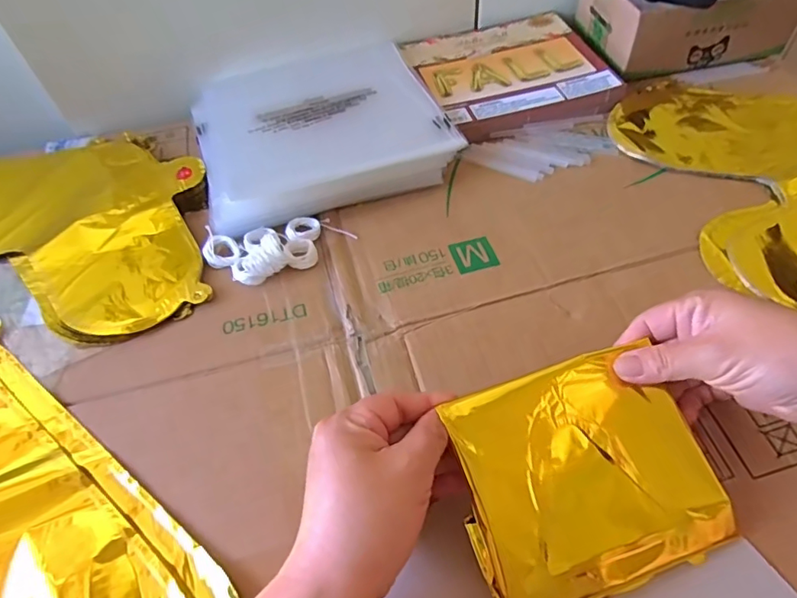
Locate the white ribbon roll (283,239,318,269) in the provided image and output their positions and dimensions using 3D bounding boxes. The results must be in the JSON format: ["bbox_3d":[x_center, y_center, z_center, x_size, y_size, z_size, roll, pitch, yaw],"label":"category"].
[{"bbox_3d":[-0.079,-0.037,0.429,0.025,0.010,0.026,-2,54,3],"label":"white ribbon roll"}]

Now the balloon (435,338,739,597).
[{"bbox_3d":[0.106,0.107,0.297,0.139,0.016,0.137,-16,71,-12],"label":"balloon"}]

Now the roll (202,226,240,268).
[{"bbox_3d":[-0.147,-0.043,0.429,0.027,0.010,0.036,-29,57,-15],"label":"roll"}]

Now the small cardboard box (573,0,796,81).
[{"bbox_3d":[0.298,-0.309,0.548,0.190,0.061,0.131,-13,54,-5],"label":"small cardboard box"}]

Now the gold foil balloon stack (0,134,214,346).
[{"bbox_3d":[-0.365,-0.058,0.458,0.408,0.014,0.229,-4,54,2],"label":"gold foil balloon stack"}]

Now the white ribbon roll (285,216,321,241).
[{"bbox_3d":[-0.080,-0.059,0.444,0.028,0.006,0.027,-2,54,3],"label":"white ribbon roll"}]

